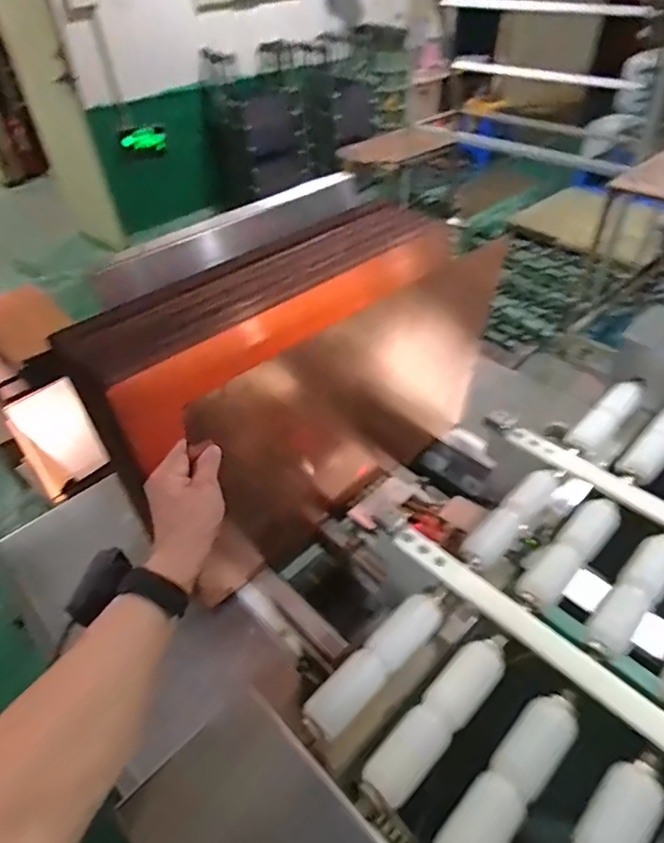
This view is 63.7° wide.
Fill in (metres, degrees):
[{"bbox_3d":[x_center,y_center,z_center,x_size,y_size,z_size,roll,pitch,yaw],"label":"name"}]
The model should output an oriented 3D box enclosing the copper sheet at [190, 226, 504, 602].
[{"bbox_3d":[0.039,-0.001,0.830,0.573,0.441,0.044,-31,57,-32],"label":"copper sheet"}]

